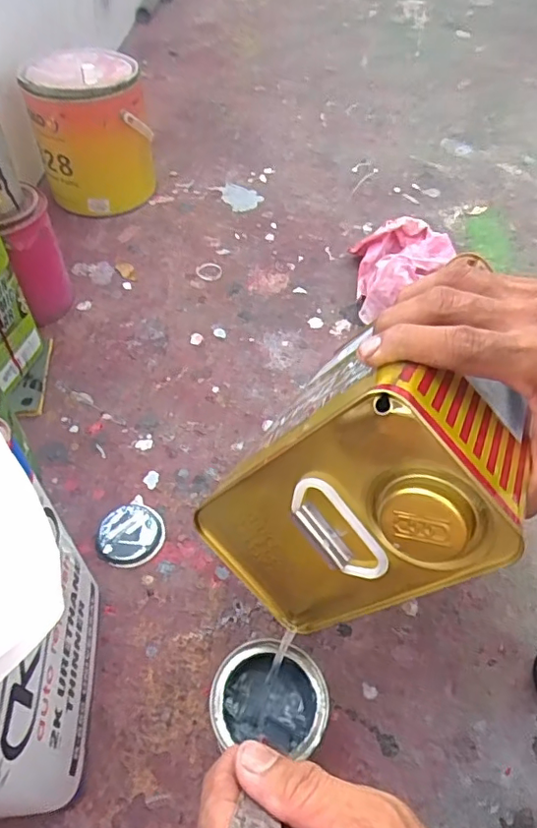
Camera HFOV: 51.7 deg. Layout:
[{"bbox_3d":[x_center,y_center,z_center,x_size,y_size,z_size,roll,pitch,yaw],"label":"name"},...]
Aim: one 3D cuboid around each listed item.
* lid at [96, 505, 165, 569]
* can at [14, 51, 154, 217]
[{"bbox_3d":[-0.128,0.111,0.517,0.058,0.014,0.059,0,53,-1],"label":"lid"},{"bbox_3d":[-0.259,-0.410,0.816,0.151,0.173,0.148,0,53,-1],"label":"can"}]

